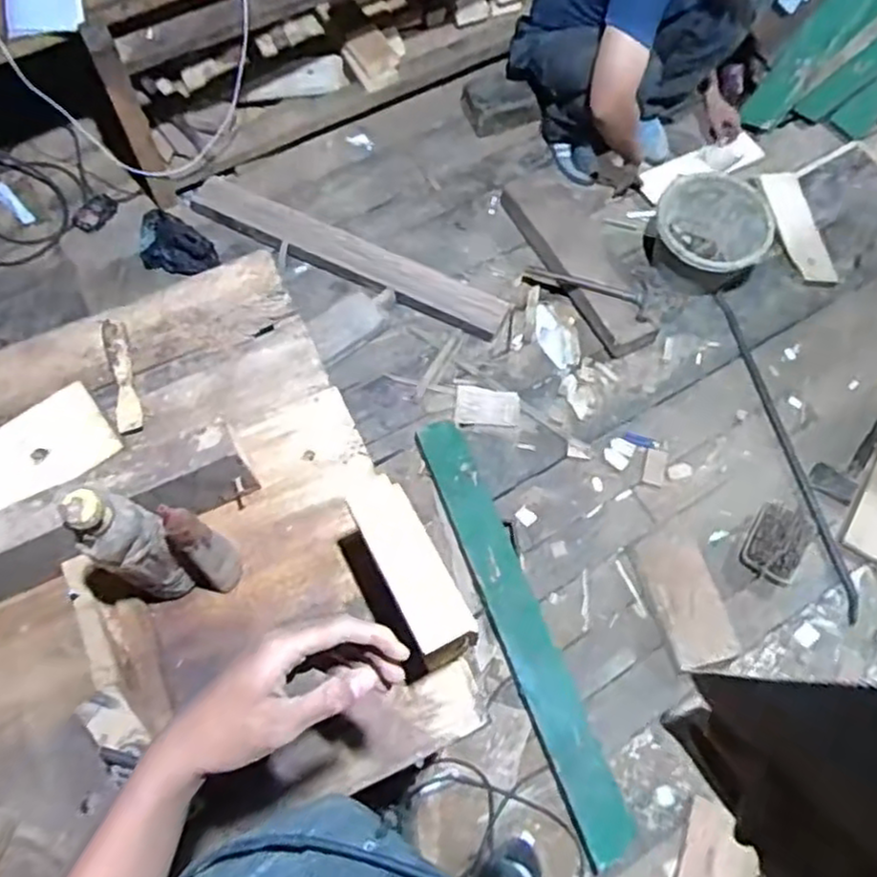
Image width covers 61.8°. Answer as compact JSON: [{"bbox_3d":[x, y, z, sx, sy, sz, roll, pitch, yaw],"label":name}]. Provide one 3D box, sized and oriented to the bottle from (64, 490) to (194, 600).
[{"bbox_3d":[-0.276,0.100,0.669,0.059,0.206,0.050,-11,69,-9],"label":"bottle"}]

